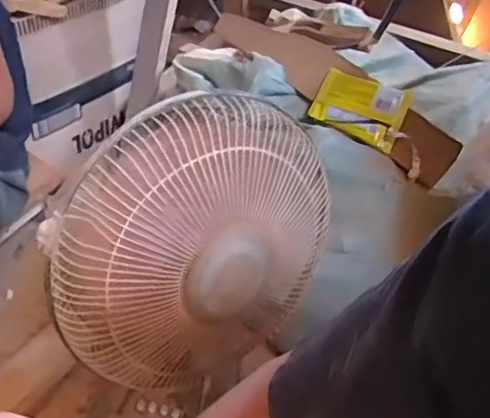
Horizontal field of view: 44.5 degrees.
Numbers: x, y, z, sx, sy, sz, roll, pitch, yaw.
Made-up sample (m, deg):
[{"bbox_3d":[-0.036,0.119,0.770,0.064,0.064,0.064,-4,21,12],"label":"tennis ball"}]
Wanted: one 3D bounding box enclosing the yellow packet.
[{"bbox_3d":[0.175,-0.158,0.917,0.151,0.087,0.019,31,9,28],"label":"yellow packet"}]

